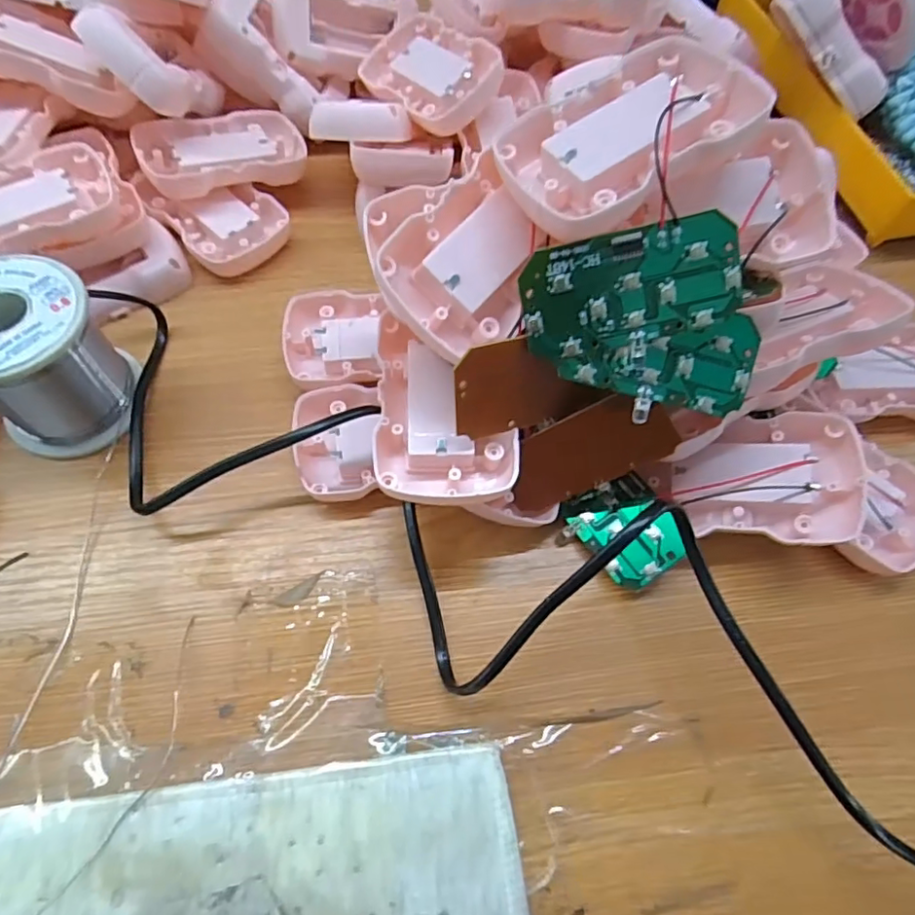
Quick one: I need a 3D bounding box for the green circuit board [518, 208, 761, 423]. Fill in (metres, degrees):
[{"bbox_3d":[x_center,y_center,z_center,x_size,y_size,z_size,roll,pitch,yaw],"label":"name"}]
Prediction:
[{"bbox_3d":[0.065,-0.045,0.206,0.079,0.067,0.007,-12,21,1],"label":"green circuit board"}]

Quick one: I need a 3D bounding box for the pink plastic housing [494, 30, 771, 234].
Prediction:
[{"bbox_3d":[0.060,-0.113,0.204,0.086,0.019,0.055,-34,75,-4],"label":"pink plastic housing"}]

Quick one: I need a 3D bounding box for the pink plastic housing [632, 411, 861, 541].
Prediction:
[{"bbox_3d":[0.126,0.009,0.255,0.080,0.018,0.052,1,78,21],"label":"pink plastic housing"}]

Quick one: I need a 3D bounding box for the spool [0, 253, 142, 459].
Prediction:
[{"bbox_3d":[-0.180,-0.041,0.255,0.061,0.062,0.064,-37,69,-22],"label":"spool"}]

